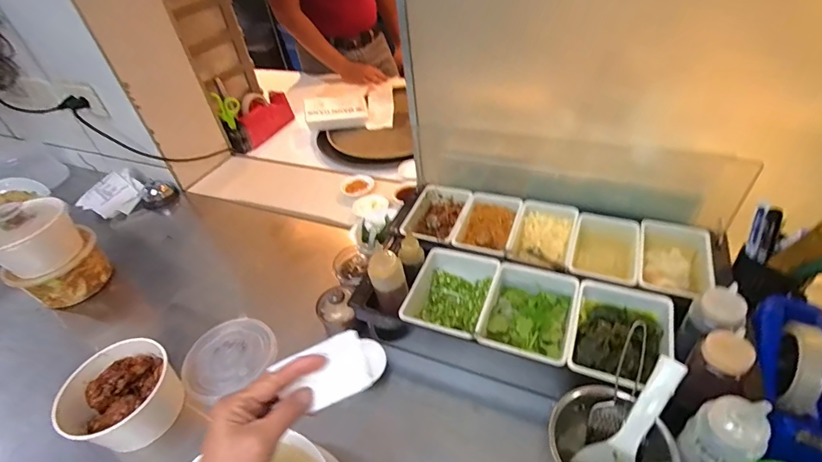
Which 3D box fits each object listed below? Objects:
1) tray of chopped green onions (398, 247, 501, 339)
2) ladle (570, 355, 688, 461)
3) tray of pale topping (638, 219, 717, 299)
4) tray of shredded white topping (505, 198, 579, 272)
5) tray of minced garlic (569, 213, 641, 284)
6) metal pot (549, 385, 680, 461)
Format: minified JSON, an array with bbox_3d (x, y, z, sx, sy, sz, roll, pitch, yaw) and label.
[{"bbox_3d":[0.061,0.101,0.600,0.109,0.067,0.141,12,44,20],"label":"tray of chopped green onions"},{"bbox_3d":[0.233,0.204,0.426,0.058,0.017,0.158,32,85,35],"label":"ladle"},{"bbox_3d":[0.381,0.048,0.599,0.093,0.052,0.164,14,45,22],"label":"tray of pale topping"},{"bbox_3d":[0.212,0.019,0.661,0.089,0.059,0.140,13,45,21],"label":"tray of shredded white topping"},{"bbox_3d":[0.292,0.041,0.623,0.091,0.063,0.133,14,45,22],"label":"tray of minced garlic"},{"bbox_3d":[0.202,0.237,0.427,0.108,0.073,0.116,-4,41,3],"label":"metal pot"}]

